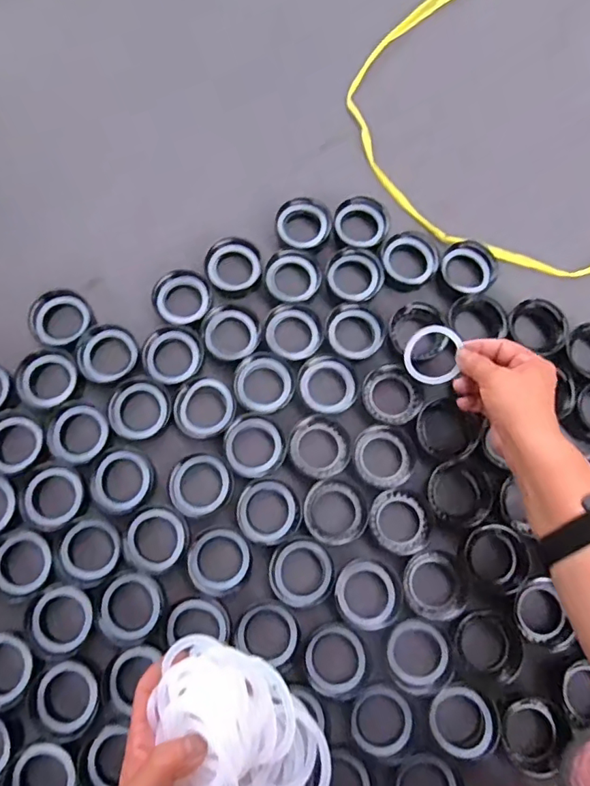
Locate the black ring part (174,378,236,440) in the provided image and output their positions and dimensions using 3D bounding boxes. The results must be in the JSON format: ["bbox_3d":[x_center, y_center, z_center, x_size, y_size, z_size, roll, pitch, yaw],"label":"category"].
[{"bbox_3d":[-0.100,0.016,0.567,0.064,0.015,0.067,0,76,-1],"label":"black ring part"}]

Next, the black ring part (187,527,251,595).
[{"bbox_3d":[-0.077,0.173,0.526,0.061,0.008,0.063,0,76,-1],"label":"black ring part"}]

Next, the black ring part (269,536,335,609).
[{"bbox_3d":[0.007,0.186,0.531,0.063,0.014,0.066,-18,77,-5],"label":"black ring part"}]

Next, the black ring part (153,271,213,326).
[{"bbox_3d":[-0.130,-0.110,0.590,0.065,0.010,0.062,0,76,-1],"label":"black ring part"}]

